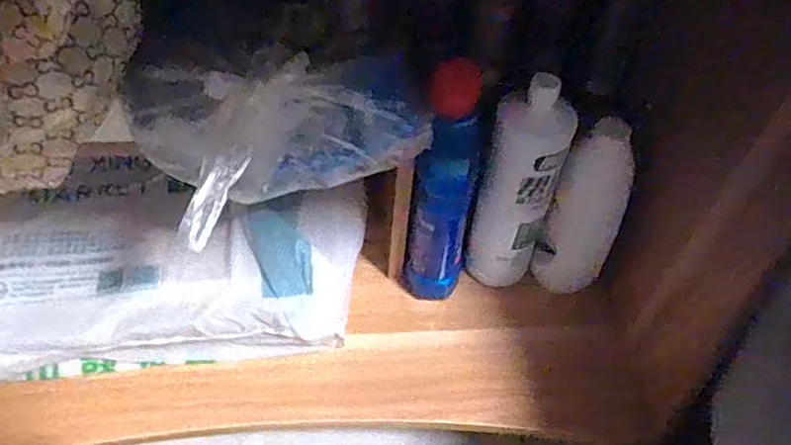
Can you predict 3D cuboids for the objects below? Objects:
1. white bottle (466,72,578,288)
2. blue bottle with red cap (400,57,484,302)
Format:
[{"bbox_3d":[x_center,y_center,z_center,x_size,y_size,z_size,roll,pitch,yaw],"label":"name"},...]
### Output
[{"bbox_3d":[0.121,-0.023,0.621,0.072,0.253,0.056,19,51,12],"label":"white bottle"},{"bbox_3d":[0.052,-0.028,0.624,0.065,0.270,0.066,8,50,4],"label":"blue bottle with red cap"}]

